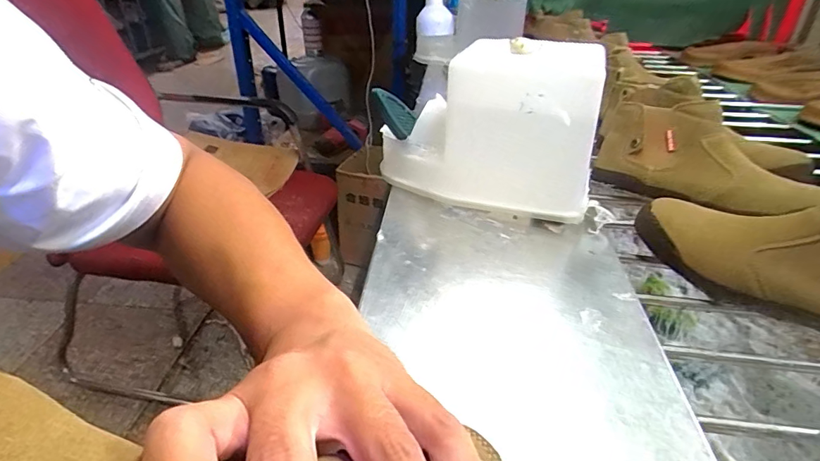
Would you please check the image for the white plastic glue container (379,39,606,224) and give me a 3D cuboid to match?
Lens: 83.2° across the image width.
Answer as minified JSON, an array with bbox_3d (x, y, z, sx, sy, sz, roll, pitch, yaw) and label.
[{"bbox_3d":[0.088,-0.123,0.531,0.242,0.164,0.121,14,36,20],"label":"white plastic glue container"}]

